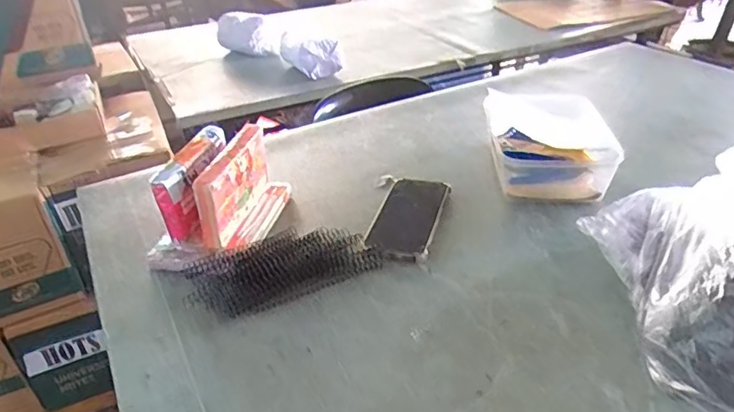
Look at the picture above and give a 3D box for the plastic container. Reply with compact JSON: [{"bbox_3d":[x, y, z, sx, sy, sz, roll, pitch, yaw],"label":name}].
[{"bbox_3d":[0.272,-0.096,0.820,0.177,0.080,0.217,0,33,6],"label":"plastic container"}]

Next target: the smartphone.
[{"bbox_3d":[0.057,0.012,0.728,0.080,0.013,0.184,13,34,13],"label":"smartphone"}]

